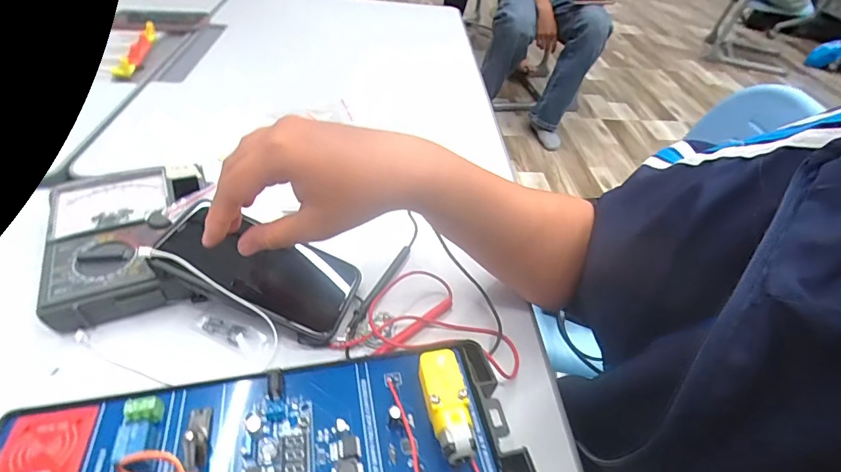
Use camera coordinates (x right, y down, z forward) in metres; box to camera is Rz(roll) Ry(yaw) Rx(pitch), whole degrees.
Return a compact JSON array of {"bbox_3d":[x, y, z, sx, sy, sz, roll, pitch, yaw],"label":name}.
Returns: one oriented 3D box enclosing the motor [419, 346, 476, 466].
[{"bbox_3d":[0.016,0.103,0.259,0.024,0.026,0.062,-7,45,-14],"label":"motor"}]

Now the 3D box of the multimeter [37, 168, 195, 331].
[{"bbox_3d":[-0.259,0.006,0.373,0.091,0.045,0.150,-16,48,-22],"label":"multimeter"}]

